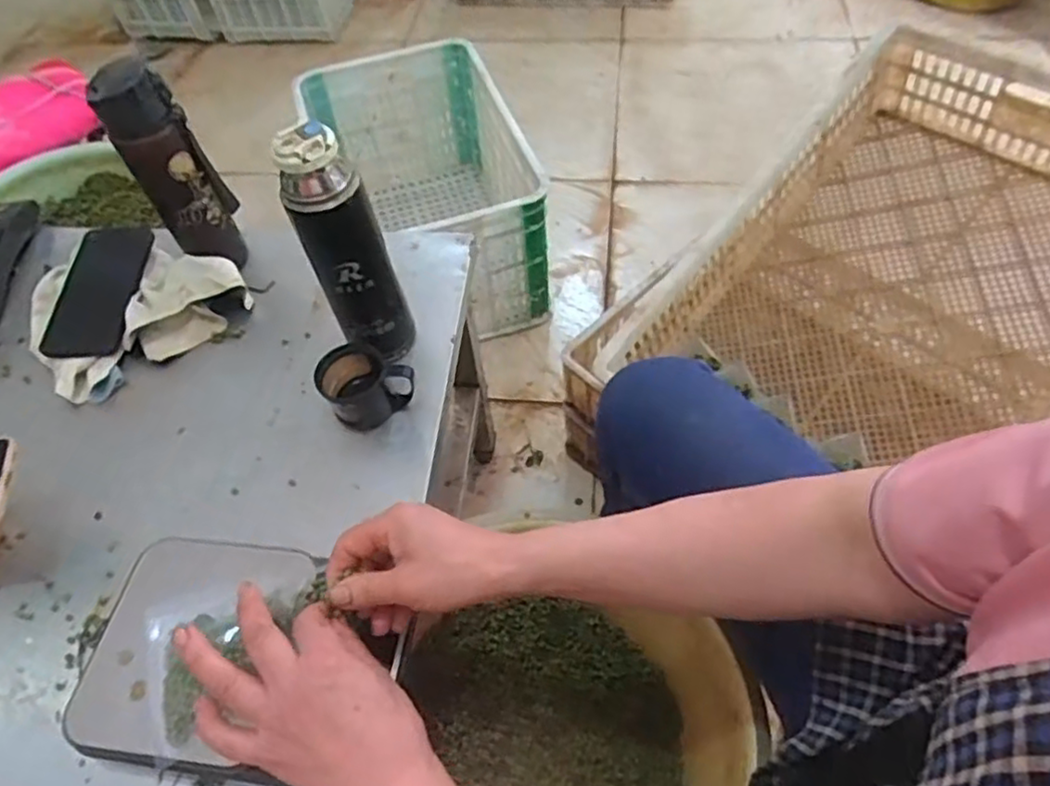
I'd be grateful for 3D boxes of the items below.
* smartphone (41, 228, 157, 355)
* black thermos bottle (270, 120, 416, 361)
[{"bbox_3d":[-0.452,-0.110,0.727,0.083,0.009,0.163,-2,61,2],"label":"smartphone"},{"bbox_3d":[-0.149,-0.115,0.599,0.075,0.248,0.070,-16,55,-10],"label":"black thermos bottle"}]

